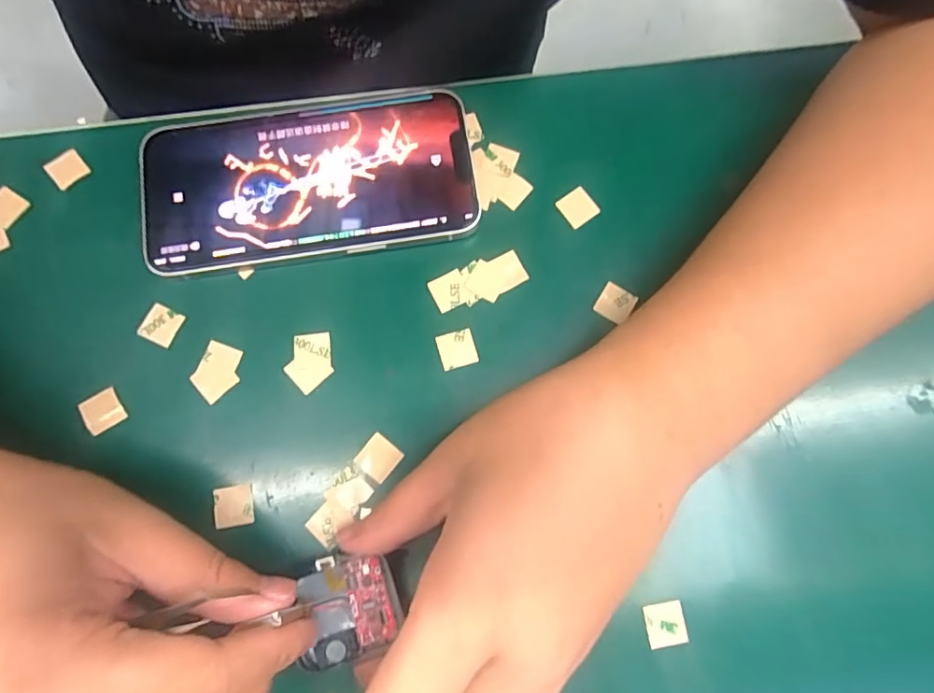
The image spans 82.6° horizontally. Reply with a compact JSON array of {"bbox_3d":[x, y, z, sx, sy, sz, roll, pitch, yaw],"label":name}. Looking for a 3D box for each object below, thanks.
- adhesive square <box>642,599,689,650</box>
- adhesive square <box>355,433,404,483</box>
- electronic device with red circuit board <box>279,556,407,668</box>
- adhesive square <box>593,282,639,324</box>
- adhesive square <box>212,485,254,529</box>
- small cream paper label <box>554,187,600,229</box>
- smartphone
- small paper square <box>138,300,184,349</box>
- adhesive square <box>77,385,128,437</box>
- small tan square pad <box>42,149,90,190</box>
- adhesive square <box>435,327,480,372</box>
[{"bbox_3d":[0.077,0.108,0.206,0.015,0.004,0.016,-11,80,-4],"label":"adhesive square"},{"bbox_3d":[-0.036,0.045,0.217,0.015,0.004,0.015,39,81,5],"label":"adhesive square"},{"bbox_3d":[-0.045,0.098,0.201,0.039,0.012,0.036,-16,80,-4],"label":"electronic device with red circuit board"},{"bbox_3d":[0.065,-0.019,0.232,0.014,0.004,0.015,29,80,3],"label":"adhesive square"},{"bbox_3d":[-0.094,0.064,0.211,0.015,0.004,0.016,-9,80,-4],"label":"adhesive square"},{"bbox_3d":[0.050,-0.064,0.242,0.015,0.004,0.016,-34,82,-8],"label":"small cream paper label"},{"bbox_3d":[-0.071,-0.074,0.237,0.144,0.008,0.072,-9,80,-3],"label":"smartphone"},{"bbox_3d":[-0.131,-0.009,0.228,0.015,0.004,0.016,25,79,2],"label":"small paper square"},{"bbox_3d":[-0.150,0.026,0.218,0.015,0.004,0.015,-30,82,-7],"label":"adhesive square"},{"bbox_3d":[-0.182,-0.081,0.241,0.016,0.004,0.014,-39,83,-8],"label":"small tan square pad"},{"bbox_3d":[-0.004,0.001,0.228,0.015,0.004,0.016,-16,79,-4],"label":"adhesive square"}]

